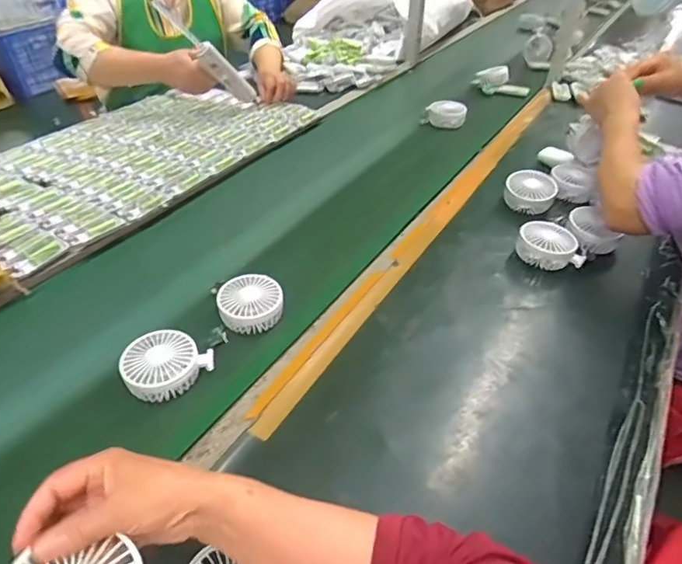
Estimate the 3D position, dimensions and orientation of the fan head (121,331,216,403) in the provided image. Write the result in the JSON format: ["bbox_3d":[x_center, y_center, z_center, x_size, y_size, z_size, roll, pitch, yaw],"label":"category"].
[{"bbox_3d":[-0.213,0.098,0.588,0.096,0.039,0.074,-26,49,-29],"label":"fan head"}]

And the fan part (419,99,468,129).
[{"bbox_3d":[0.255,-0.411,1.187,0.104,0.050,0.053,10,42,9],"label":"fan part"}]

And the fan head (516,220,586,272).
[{"bbox_3d":[0.330,-0.055,0.773,0.093,0.048,0.076,3,41,1],"label":"fan head"}]

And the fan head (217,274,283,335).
[{"bbox_3d":[-0.127,0.031,0.674,0.090,0.040,0.082,-16,44,-20],"label":"fan head"}]

